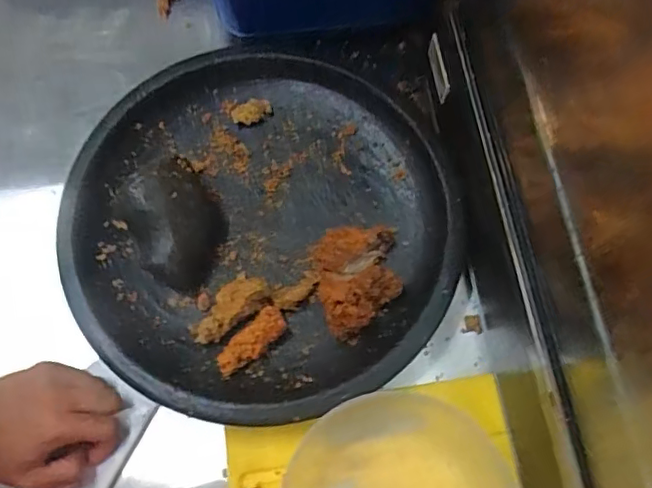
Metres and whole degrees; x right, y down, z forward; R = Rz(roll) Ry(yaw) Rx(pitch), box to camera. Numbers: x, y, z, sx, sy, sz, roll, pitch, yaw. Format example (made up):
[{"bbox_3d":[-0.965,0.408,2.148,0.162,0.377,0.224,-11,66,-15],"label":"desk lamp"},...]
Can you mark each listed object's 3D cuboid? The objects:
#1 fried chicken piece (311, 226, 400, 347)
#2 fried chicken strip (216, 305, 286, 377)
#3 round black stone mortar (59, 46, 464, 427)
[{"bbox_3d":[0.029,0.027,0.482,0.075,0.042,0.100,-10,70,-4],"label":"fried chicken piece"},{"bbox_3d":[-0.061,0.082,0.468,0.024,0.022,0.068,39,74,13],"label":"fried chicken strip"},{"bbox_3d":[-0.054,-0.024,0.501,0.329,0.058,0.335,0,70,0],"label":"round black stone mortar"}]

